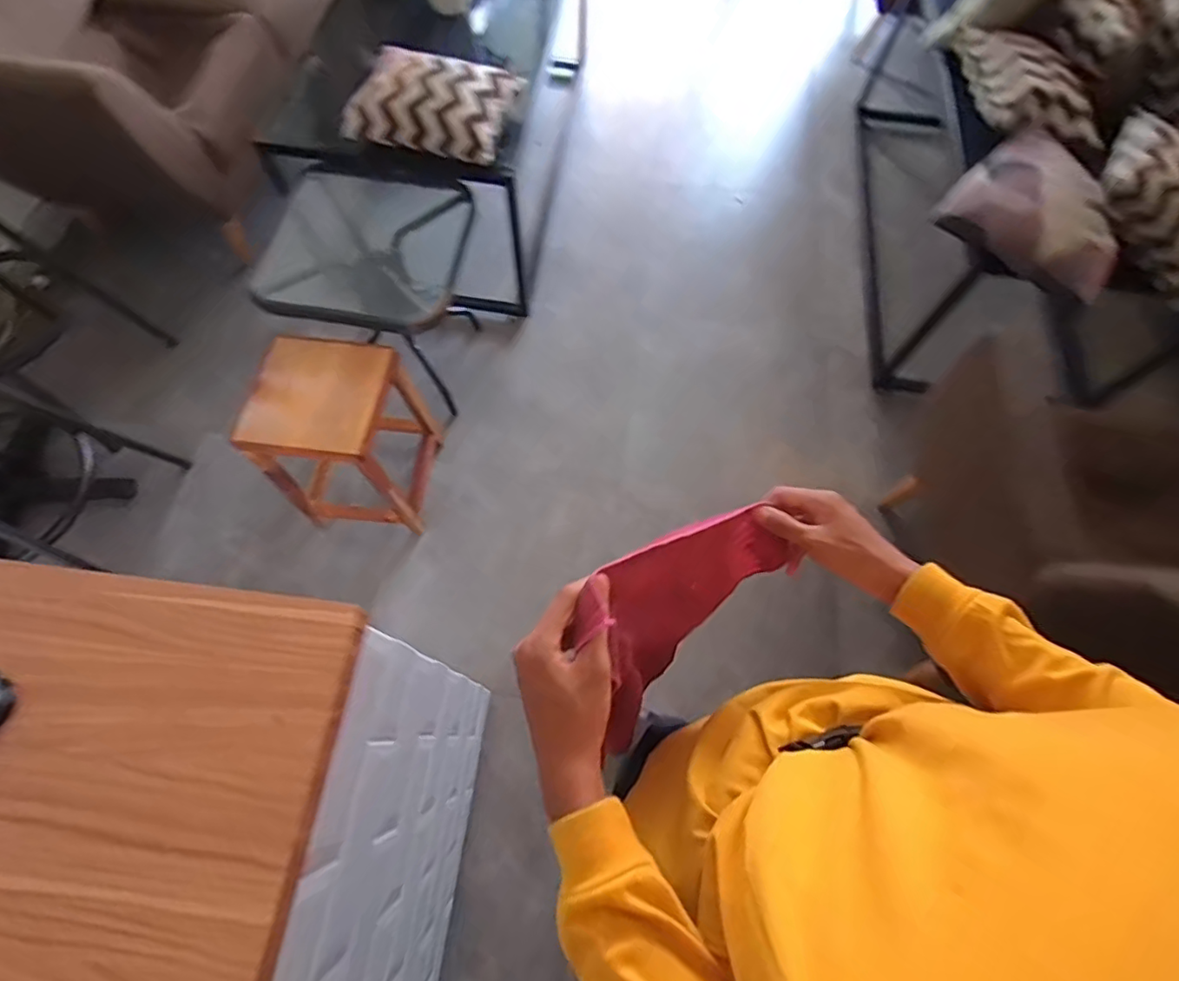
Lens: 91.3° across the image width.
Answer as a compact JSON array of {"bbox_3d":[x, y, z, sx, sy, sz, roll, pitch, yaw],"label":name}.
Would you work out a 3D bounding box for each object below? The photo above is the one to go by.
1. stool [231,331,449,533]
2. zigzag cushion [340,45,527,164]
[{"bbox_3d":[-0.558,-0.115,1.369,0.289,0.451,0.291,6,68,0],"label":"stool"},{"bbox_3d":[-0.359,-0.904,1.335,0.361,0.087,0.243,11,68,2],"label":"zigzag cushion"}]

